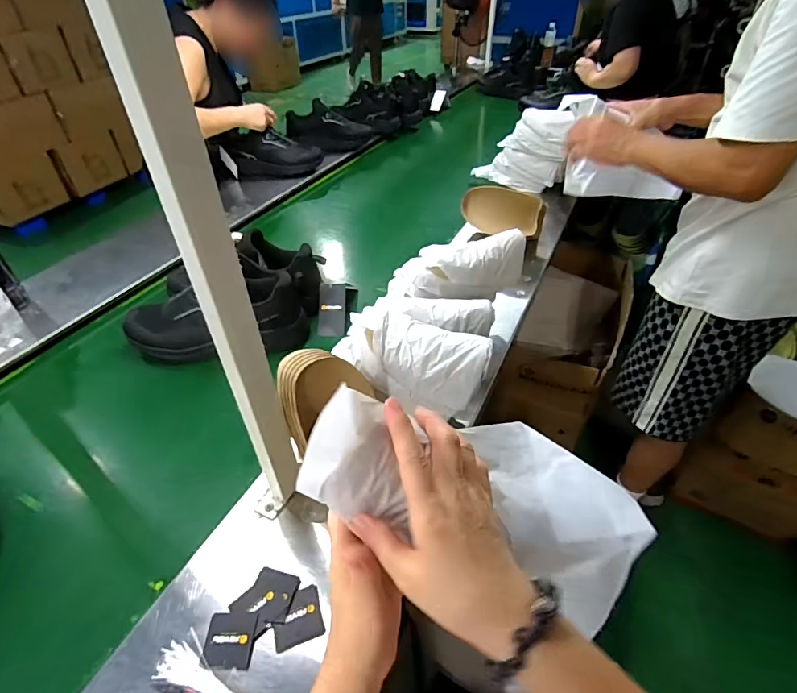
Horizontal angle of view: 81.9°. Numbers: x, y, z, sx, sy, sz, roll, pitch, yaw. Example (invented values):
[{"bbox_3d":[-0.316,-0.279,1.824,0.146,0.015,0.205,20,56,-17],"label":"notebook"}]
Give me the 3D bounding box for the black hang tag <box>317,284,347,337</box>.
[{"bbox_3d":[-0.130,-0.072,0.905,0.057,0.005,0.104,1,84,10],"label":"black hang tag"}]

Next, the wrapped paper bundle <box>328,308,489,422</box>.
[{"bbox_3d":[0.017,0.015,0.626,0.197,0.094,0.096,24,45,25],"label":"wrapped paper bundle"}]

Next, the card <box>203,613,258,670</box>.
[{"bbox_3d":[-0.174,0.303,0.474,0.049,0.004,0.050,1,40,-1],"label":"card"}]

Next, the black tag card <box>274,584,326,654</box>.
[{"bbox_3d":[-0.108,0.289,0.491,0.052,0.005,0.050,-13,42,-17],"label":"black tag card"}]

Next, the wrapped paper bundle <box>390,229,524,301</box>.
[{"bbox_3d":[0.104,-0.132,0.794,0.232,0.105,0.084,-3,40,-5],"label":"wrapped paper bundle"}]

